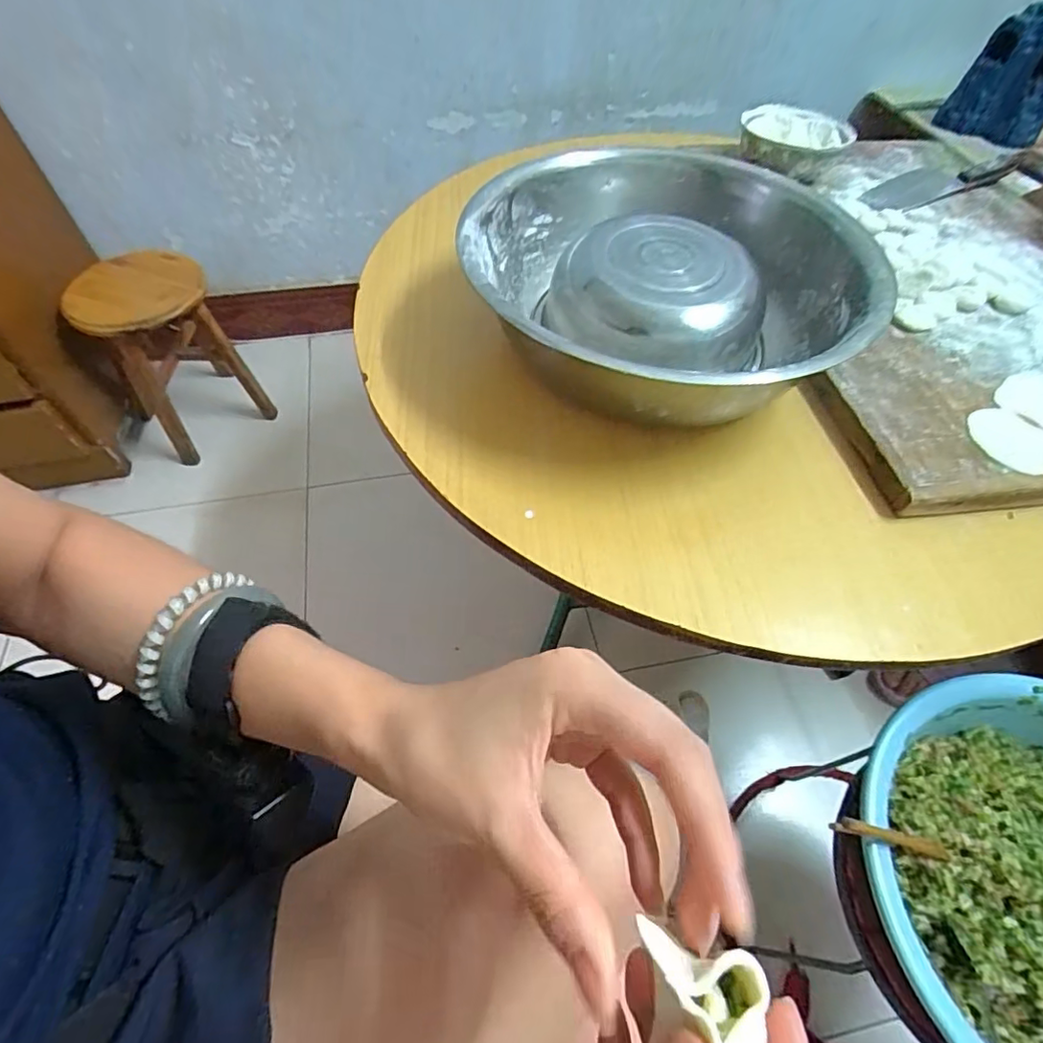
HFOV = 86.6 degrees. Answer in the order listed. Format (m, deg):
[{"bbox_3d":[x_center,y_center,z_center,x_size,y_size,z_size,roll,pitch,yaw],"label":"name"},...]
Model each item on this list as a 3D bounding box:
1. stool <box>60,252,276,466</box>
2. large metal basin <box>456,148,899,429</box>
[{"bbox_3d":[-0.696,-0.333,1.112,0.247,0.316,0.219,36,61,21],"label":"stool"},{"bbox_3d":[0.129,-0.216,0.534,0.351,0.114,0.351,1,55,-1],"label":"large metal basin"}]

